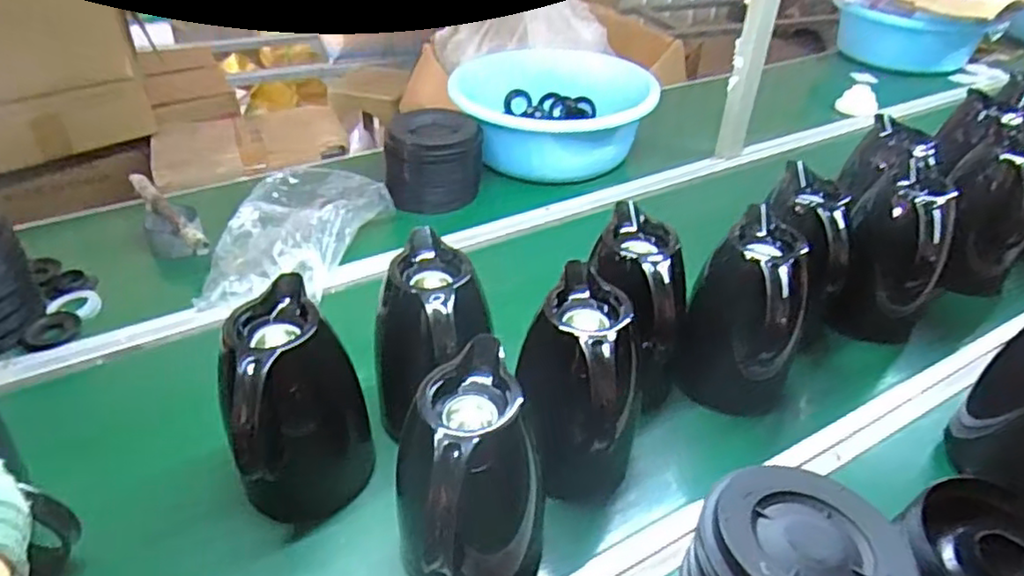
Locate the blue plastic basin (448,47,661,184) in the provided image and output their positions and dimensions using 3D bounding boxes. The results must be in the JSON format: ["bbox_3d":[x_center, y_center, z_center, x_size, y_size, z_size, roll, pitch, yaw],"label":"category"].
[{"bbox_3d":[0.077,-0.335,1.232,0.344,0.117,0.329,1,37,0],"label":"blue plastic basin"}]

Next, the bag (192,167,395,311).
[{"bbox_3d":[-0.306,-0.088,0.932,0.235,0.063,0.288,1,41,1],"label":"bag"}]

